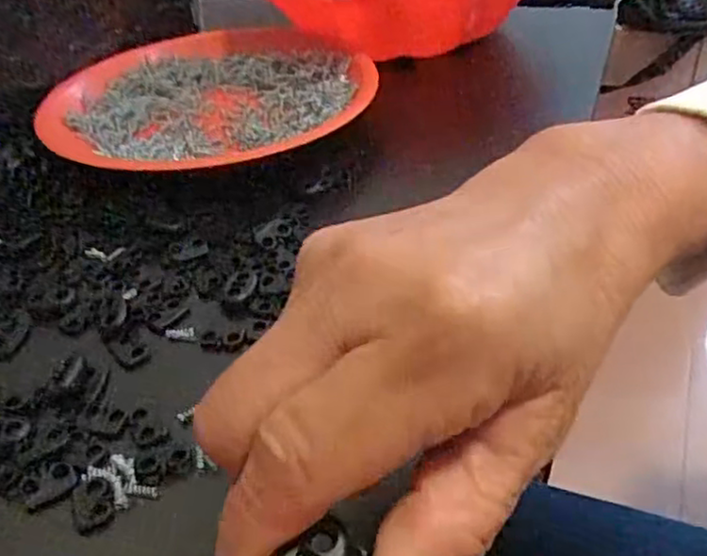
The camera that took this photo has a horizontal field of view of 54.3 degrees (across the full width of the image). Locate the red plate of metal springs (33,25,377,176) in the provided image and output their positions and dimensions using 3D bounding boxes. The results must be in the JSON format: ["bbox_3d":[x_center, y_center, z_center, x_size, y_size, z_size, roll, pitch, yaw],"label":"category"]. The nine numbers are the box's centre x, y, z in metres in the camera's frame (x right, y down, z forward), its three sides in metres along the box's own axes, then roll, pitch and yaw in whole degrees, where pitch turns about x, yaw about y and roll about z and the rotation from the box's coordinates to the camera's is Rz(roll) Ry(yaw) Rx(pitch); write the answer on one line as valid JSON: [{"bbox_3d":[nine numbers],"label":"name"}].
[{"bbox_3d":[-0.090,-0.117,0.426,0.191,0.023,0.212,-14,40,-10],"label":"red plate of metal springs"}]

